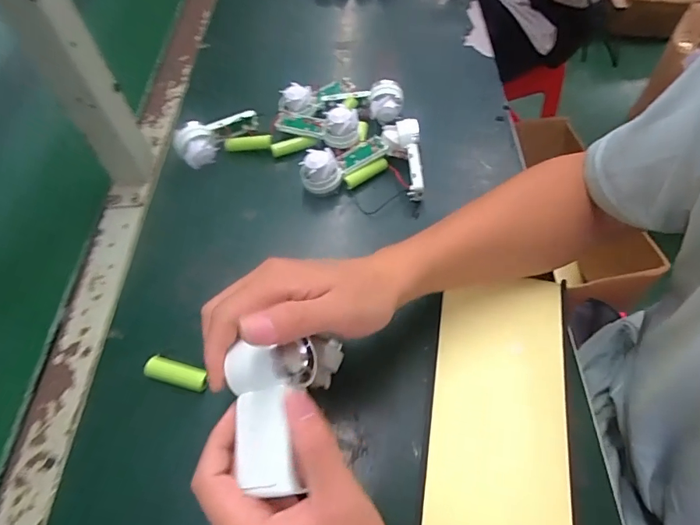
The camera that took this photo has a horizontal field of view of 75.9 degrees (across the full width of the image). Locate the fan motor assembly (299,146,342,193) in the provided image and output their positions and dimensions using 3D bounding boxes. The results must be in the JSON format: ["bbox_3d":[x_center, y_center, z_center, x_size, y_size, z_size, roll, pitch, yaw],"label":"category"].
[{"bbox_3d":[-0.030,-0.091,0.463,0.041,0.040,0.033,-4,59,-1],"label":"fan motor assembly"}]

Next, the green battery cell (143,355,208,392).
[{"bbox_3d":[-0.140,0.093,0.369,0.053,0.021,0.018,13,60,9],"label":"green battery cell"}]

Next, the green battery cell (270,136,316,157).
[{"bbox_3d":[-0.063,-0.129,0.498,0.049,0.014,0.015,-12,59,-6],"label":"green battery cell"}]

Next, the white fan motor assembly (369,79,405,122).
[{"bbox_3d":[0.042,-0.180,0.512,0.038,0.040,0.035,1,59,2],"label":"white fan motor assembly"}]

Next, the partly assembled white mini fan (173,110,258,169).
[{"bbox_3d":[-0.143,-0.140,0.493,0.093,0.043,0.030,-37,65,-19],"label":"partly assembled white mini fan"}]

